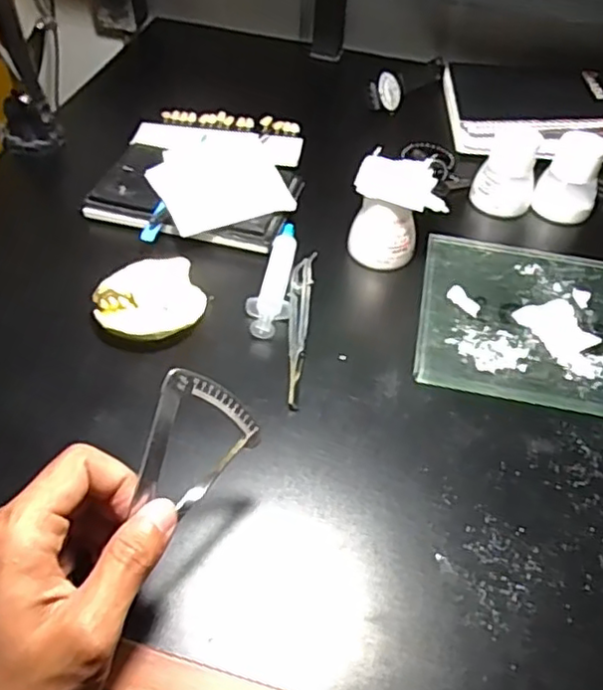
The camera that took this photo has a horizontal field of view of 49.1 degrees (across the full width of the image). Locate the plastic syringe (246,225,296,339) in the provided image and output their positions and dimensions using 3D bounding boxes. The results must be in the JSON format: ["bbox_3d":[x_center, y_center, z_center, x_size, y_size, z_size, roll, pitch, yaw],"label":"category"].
[{"bbox_3d":[-0.019,-0.049,0.482,0.029,0.013,0.117,5,47,3],"label":"plastic syringe"}]

